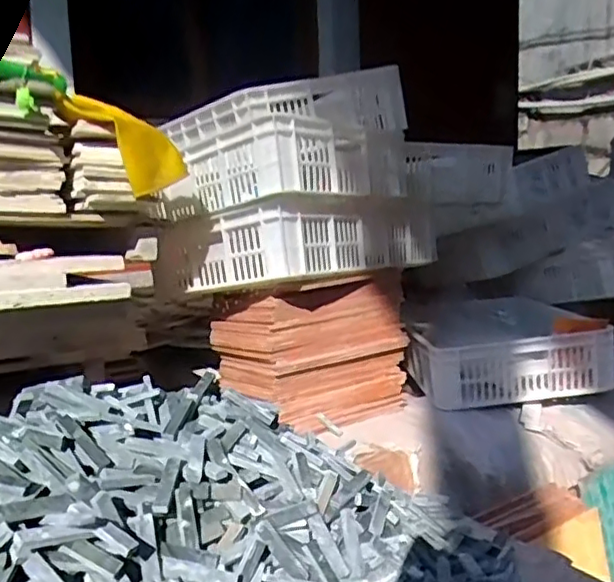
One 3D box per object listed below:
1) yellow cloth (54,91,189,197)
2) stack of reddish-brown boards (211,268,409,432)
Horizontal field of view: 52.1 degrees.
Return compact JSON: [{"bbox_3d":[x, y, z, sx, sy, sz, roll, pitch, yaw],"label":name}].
[{"bbox_3d":[-0.284,-0.231,0.967,0.205,0.100,0.048,39,-2,-14],"label":"yellow cloth"},{"bbox_3d":[0.018,0.119,1.364,0.378,0.281,0.241,-8,10,-36],"label":"stack of reddish-brown boards"}]

